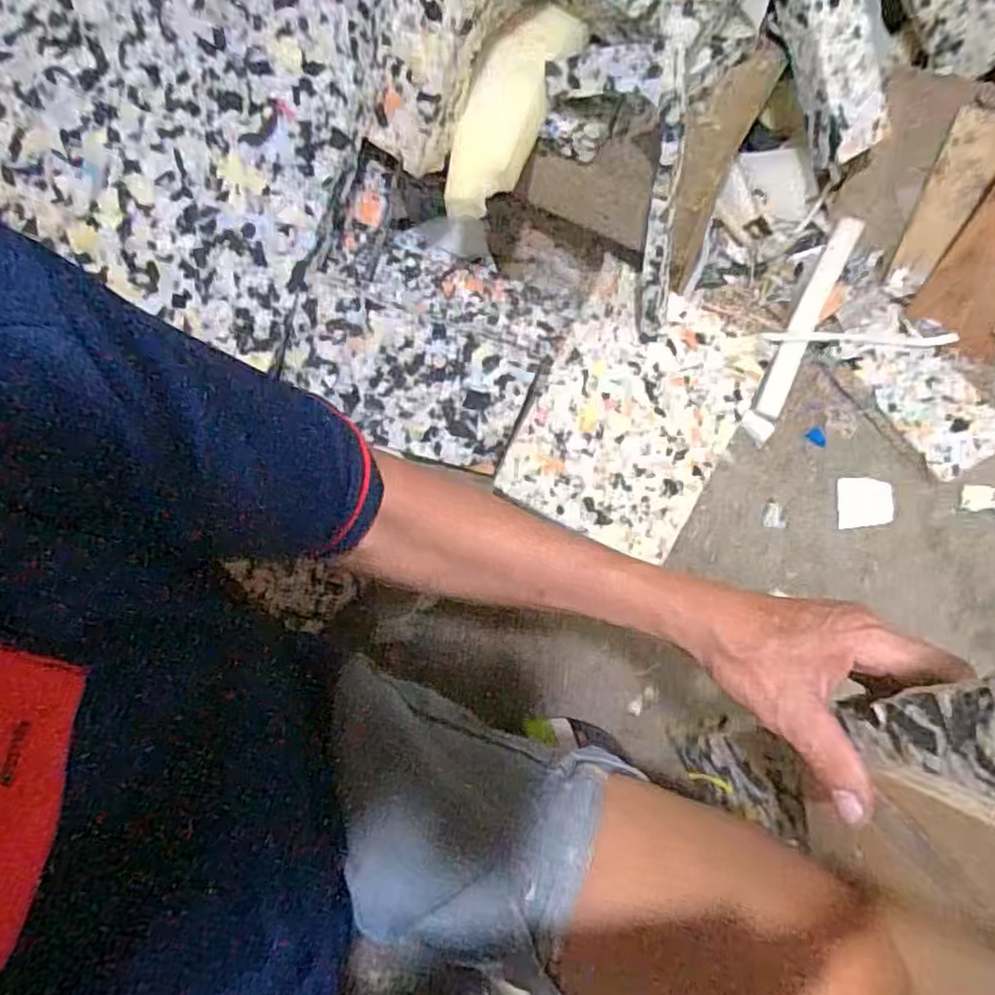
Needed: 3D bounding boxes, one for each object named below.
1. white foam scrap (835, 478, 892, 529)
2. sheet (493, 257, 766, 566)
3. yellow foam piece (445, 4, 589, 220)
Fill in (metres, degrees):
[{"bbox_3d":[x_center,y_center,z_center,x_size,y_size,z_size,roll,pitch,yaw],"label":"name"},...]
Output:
[{"bbox_3d":[0.437,0.007,0.818,0.062,0.007,0.061,4,72,4],"label":"white foam scrap"},{"bbox_3d":[0.156,-0.093,0.788,0.217,0.011,0.297,28,85,-1],"label":"sheet"},{"bbox_3d":[0.008,-0.381,0.682,0.081,0.033,0.222,24,88,9],"label":"yellow foam piece"}]

